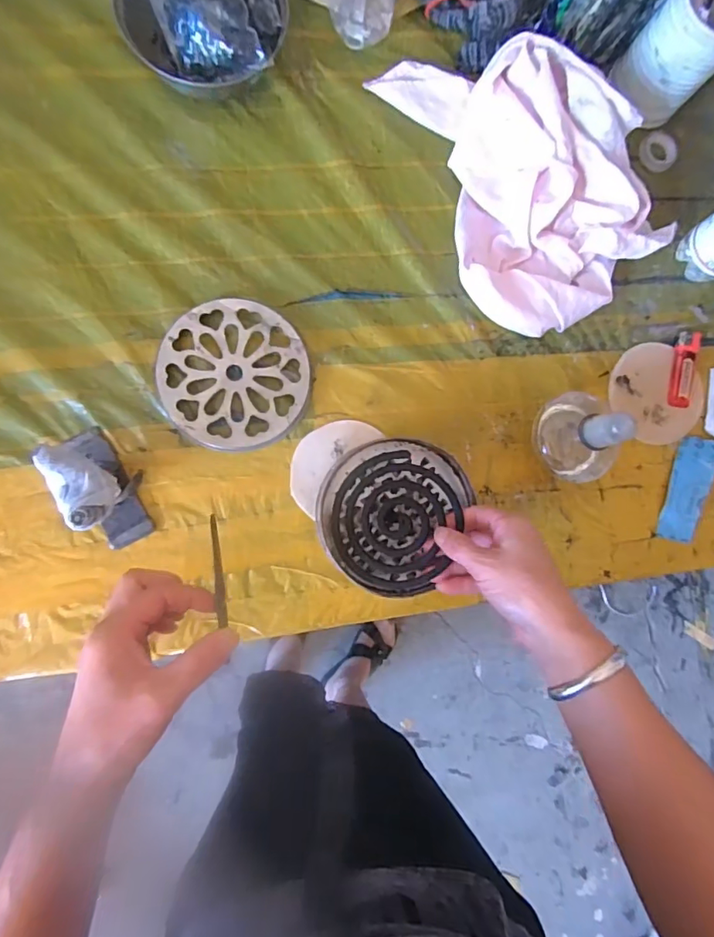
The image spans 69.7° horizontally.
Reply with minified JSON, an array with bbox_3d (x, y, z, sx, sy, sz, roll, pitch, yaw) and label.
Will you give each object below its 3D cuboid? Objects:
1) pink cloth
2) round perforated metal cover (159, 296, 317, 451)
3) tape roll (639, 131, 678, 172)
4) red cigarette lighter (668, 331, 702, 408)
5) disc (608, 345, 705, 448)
[{"bbox_3d":[0.177,-0.295,0.500,0.215,0.078,0.301,-27,92,-8],"label":"pink cloth"},{"bbox_3d":[-0.115,-0.087,0.485,0.140,0.013,0.137,0,88,-8],"label":"round perforated metal cover"},{"bbox_3d":[0.331,-0.347,0.561,0.038,0.013,0.041,0,88,-8],"label":"tape roll"},{"bbox_3d":[0.348,-0.107,0.547,0.029,0.010,0.084,14,86,-7],"label":"red cigarette lighter"},{"bbox_3d":[0.320,-0.082,0.544,0.095,0.009,0.104,0,89,-2],"label":"disc"}]

